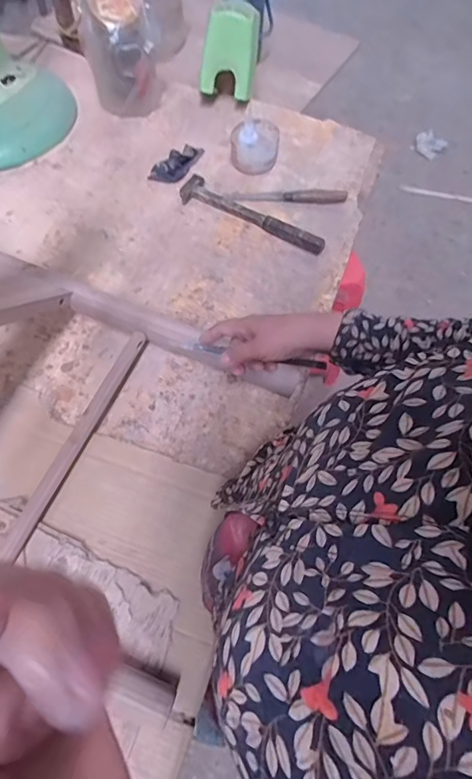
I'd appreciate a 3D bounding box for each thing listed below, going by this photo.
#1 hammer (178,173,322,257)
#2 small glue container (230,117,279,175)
[{"bbox_3d":[0.025,-0.298,0.779,0.271,0.028,0.052,31,66,11],"label":"hammer"},{"bbox_3d":[0.035,-0.445,0.832,0.083,0.070,0.085,4,60,-7],"label":"small glue container"}]

